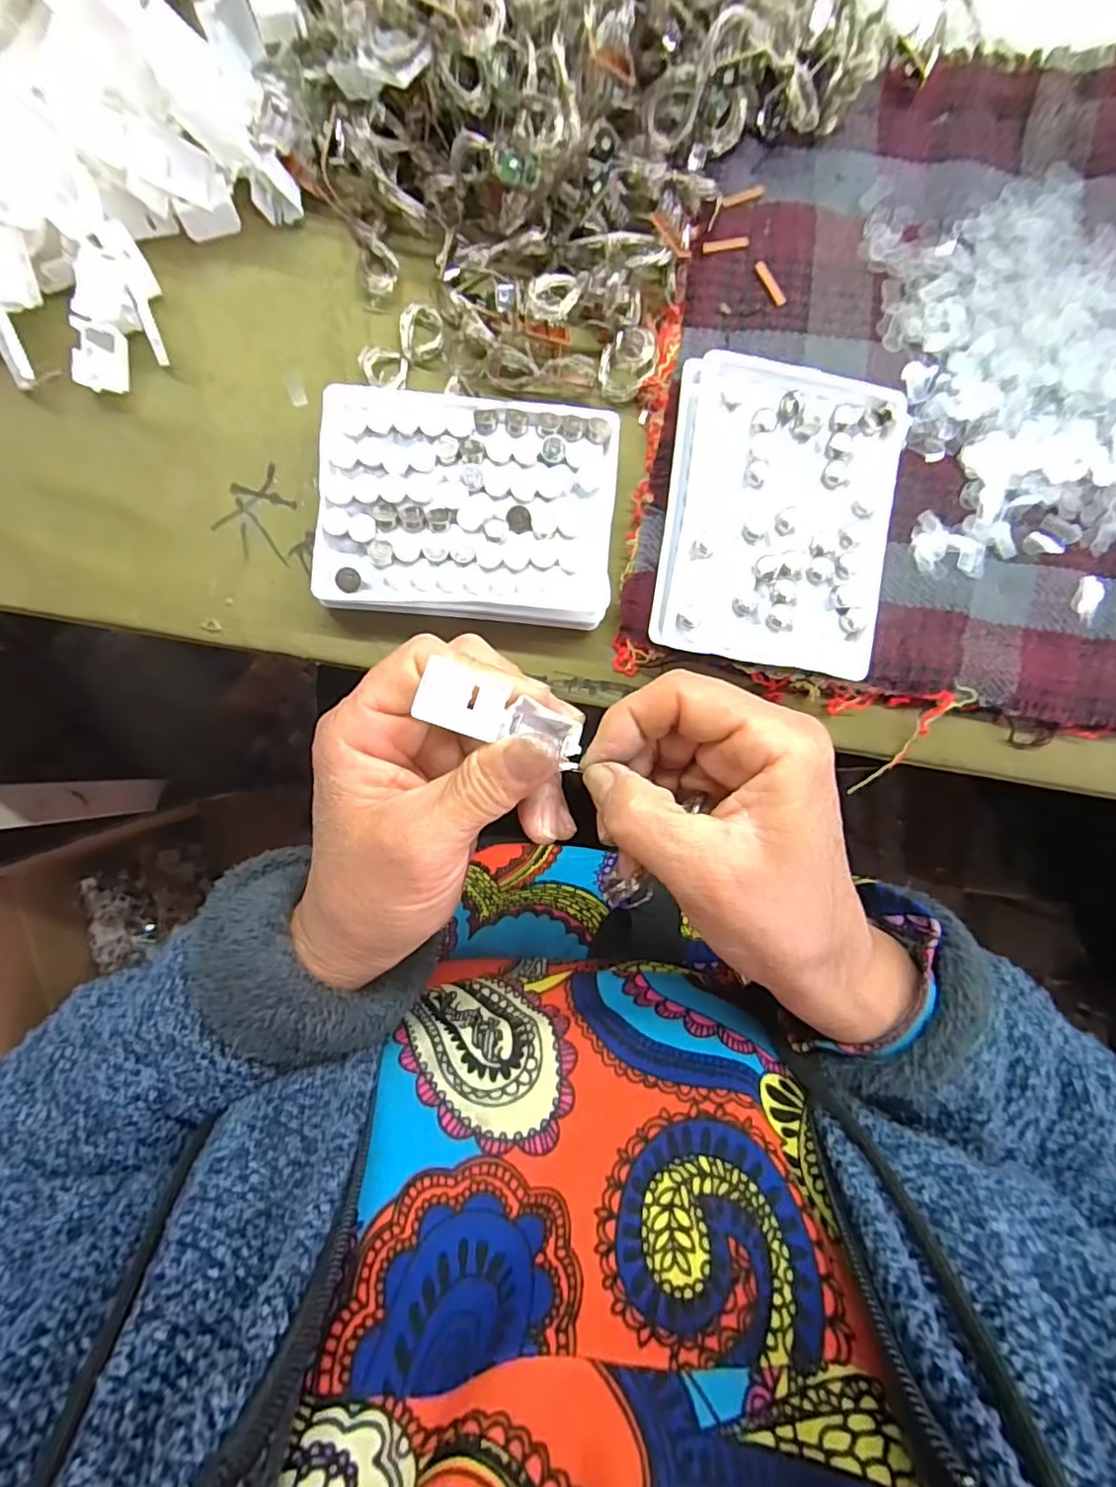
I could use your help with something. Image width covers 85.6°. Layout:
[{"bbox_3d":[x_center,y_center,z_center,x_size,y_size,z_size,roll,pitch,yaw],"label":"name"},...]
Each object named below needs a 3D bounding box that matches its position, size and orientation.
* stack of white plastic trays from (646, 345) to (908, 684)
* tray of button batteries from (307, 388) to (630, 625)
[{"bbox_3d":[0.097,-0.101,0.270,0.099,0.015,0.129,8,89,-3],"label":"stack of white plastic trays"},{"bbox_3d":[-0.039,-0.105,0.273,0.128,0.027,0.094,4,89,-3],"label":"tray of button batteries"}]

